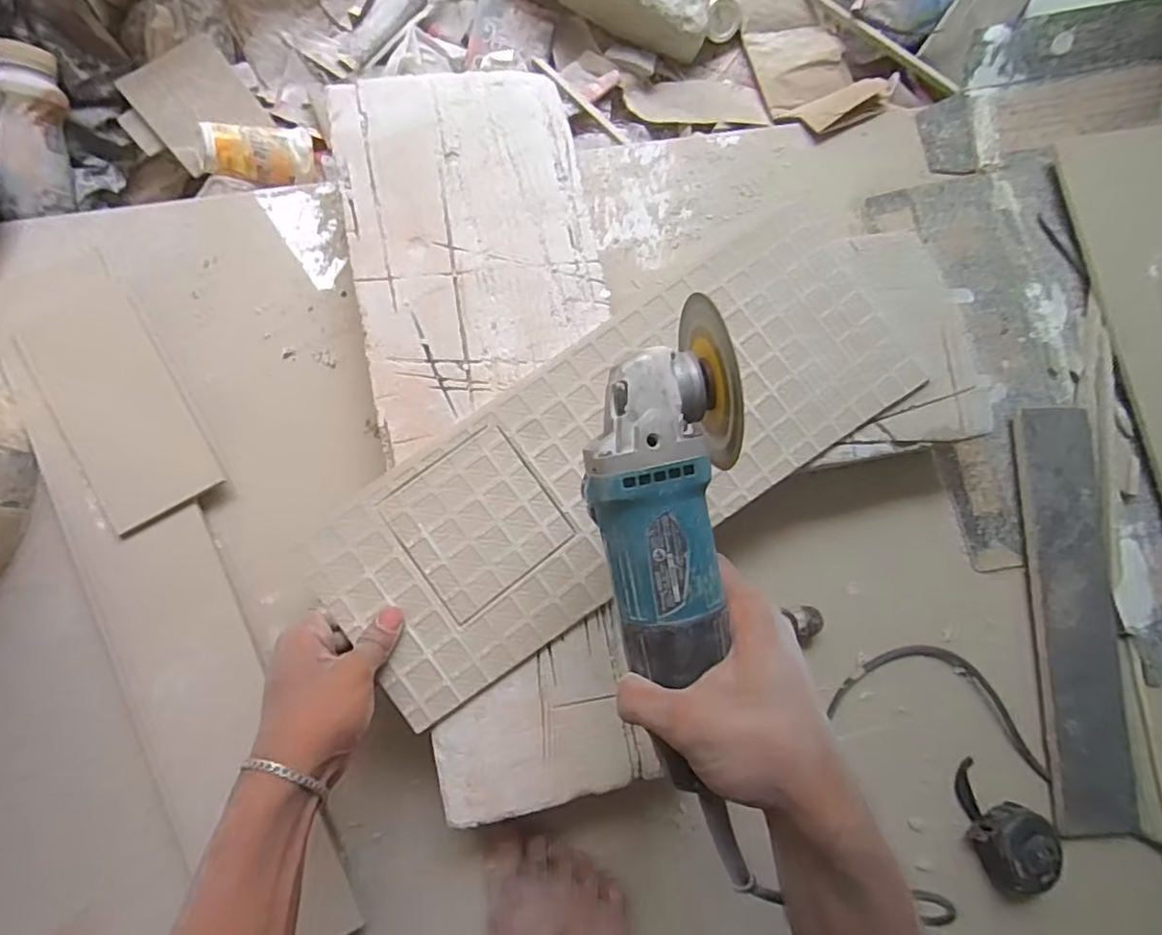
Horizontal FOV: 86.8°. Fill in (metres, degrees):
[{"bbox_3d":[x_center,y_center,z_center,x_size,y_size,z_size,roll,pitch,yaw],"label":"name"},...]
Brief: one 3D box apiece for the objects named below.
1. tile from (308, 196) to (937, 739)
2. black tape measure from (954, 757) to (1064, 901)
[{"bbox_3d":[0.039,-0.014,0.485,0.489,0.011,0.177,-32,88,-8],"label":"tile"},{"bbox_3d":[0.380,0.324,0.546,0.059,0.035,0.117,-31,87,-9],"label":"black tape measure"}]

